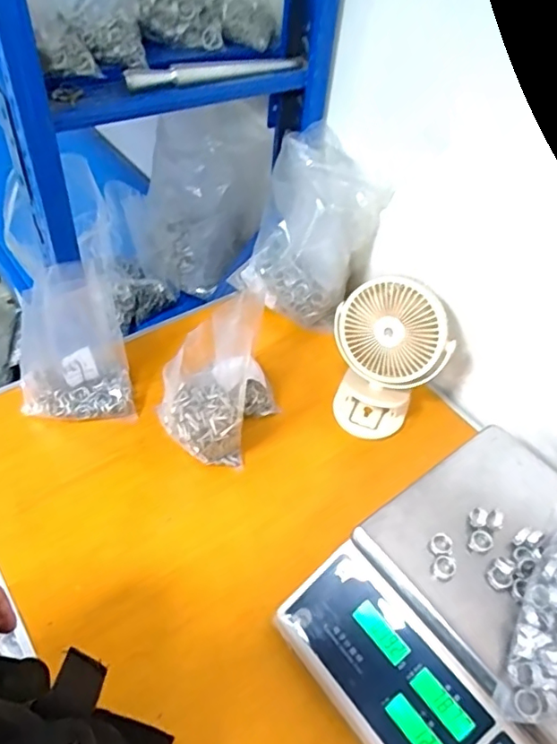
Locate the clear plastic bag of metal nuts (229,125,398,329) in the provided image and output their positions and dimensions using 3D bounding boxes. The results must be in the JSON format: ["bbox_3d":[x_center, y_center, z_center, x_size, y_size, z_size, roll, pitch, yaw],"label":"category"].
[{"bbox_3d":[0.039,-0.197,0.825,0.151,0.250,0.165,-28,57,-28],"label":"clear plastic bag of metal nuts"}]

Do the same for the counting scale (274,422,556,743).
[{"bbox_3d":[0.208,0.241,0.526,0.314,0.128,0.283,-28,57,-28],"label":"counting scale"}]

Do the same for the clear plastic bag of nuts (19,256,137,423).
[{"bbox_3d":[-0.267,-0.034,0.704,0.133,0.156,0.142,-11,50,-16],"label":"clear plastic bag of nuts"}]

